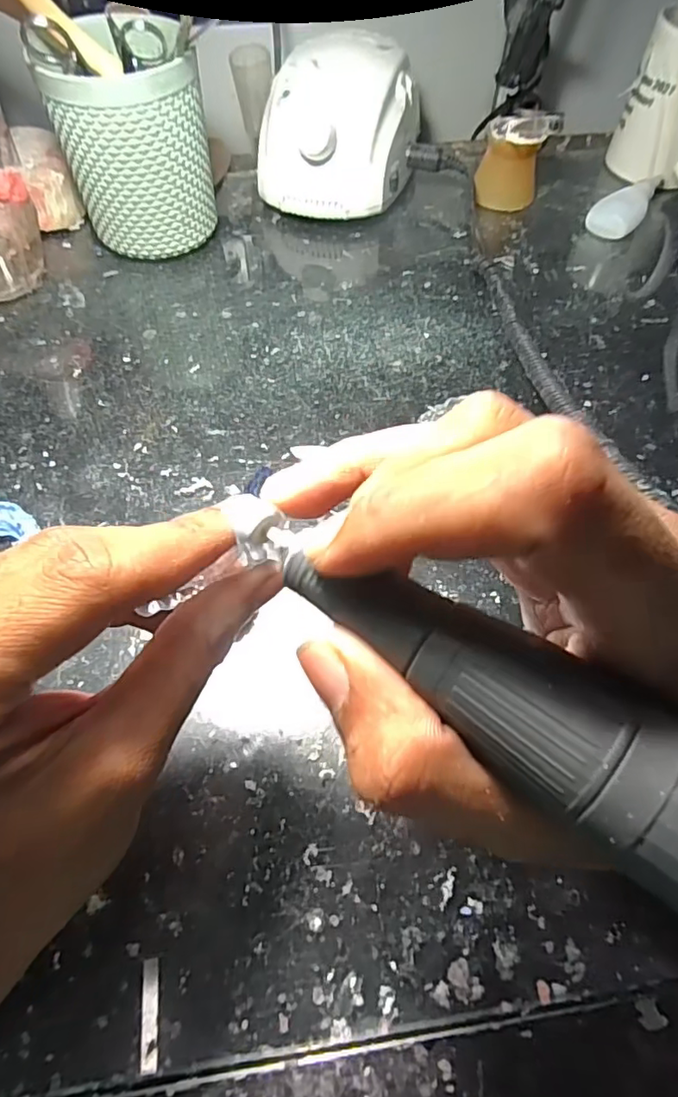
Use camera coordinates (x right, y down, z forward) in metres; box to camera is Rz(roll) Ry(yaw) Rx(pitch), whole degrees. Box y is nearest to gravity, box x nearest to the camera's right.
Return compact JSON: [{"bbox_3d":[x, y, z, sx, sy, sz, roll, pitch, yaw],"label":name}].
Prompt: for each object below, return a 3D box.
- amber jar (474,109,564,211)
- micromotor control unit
[{"bbox_3d":[0.135,-0.298,0.431,0.049,0.055,0.047,0,59,-1],"label":"amber jar"},{"bbox_3d":[0.005,-0.313,0.425,0.096,0.082,0.122,21,61,11],"label":"micromotor control unit"}]

